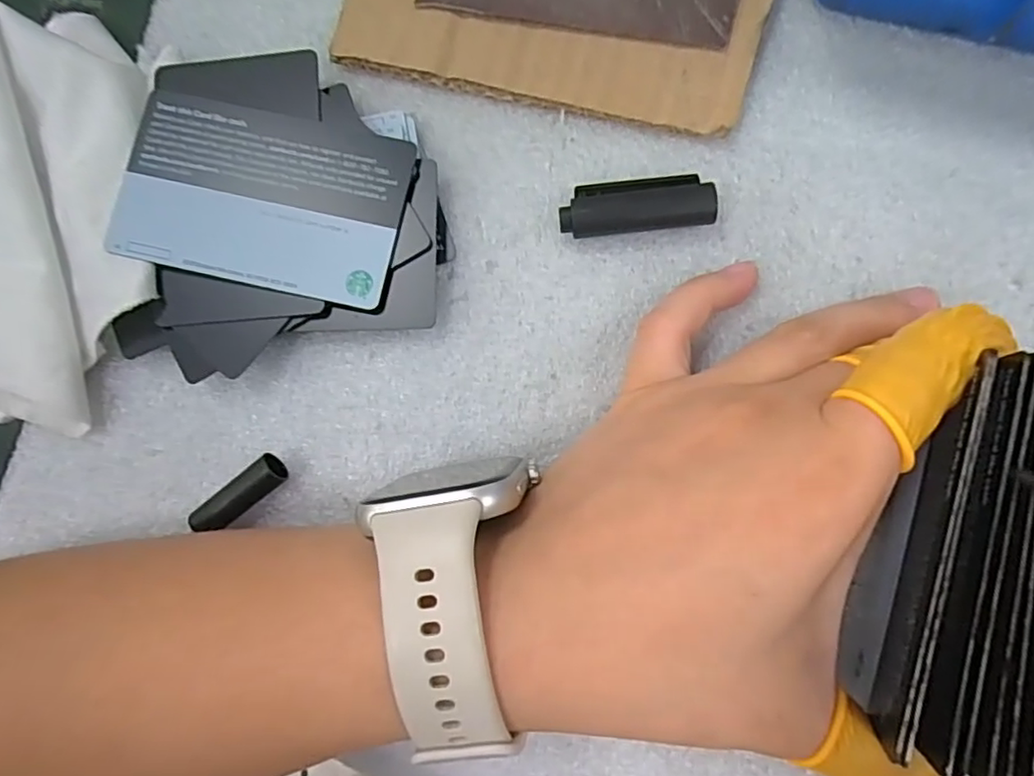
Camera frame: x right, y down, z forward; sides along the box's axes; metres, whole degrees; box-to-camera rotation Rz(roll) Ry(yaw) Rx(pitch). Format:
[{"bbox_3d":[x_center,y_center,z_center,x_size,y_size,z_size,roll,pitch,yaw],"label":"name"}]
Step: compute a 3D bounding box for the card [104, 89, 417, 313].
[{"bbox_3d":[-0.076,-0.057,0.184,0.082,0.004,0.053,12,82,1],"label":"card"}]

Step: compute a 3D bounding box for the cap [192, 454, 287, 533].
[{"bbox_3d":[-0.082,0.032,0.183,0.029,0.010,0.009,-38,82,-1],"label":"cap"}]

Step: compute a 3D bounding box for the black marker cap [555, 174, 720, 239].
[{"bbox_3d":[0.036,-0.054,0.184,0.045,0.011,0.018,-6,84,5],"label":"black marker cap"}]

